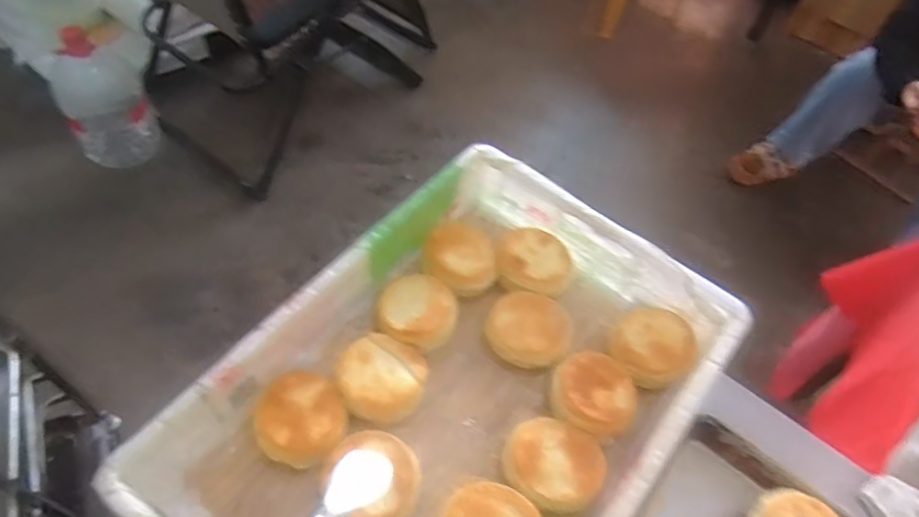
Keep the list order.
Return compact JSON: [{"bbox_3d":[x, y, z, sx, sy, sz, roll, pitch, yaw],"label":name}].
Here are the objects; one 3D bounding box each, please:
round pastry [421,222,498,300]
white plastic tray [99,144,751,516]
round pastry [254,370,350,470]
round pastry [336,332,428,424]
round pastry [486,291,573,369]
[{"bbox_3d":[0.002,0.003,0.817,0.098,0.048,0.077,30,60,15],"label":"round pastry"},{"bbox_3d":[0.004,0.165,0.699,0.406,0.132,0.594,35,61,18],"label":"white plastic tray"},{"bbox_3d":[-0.173,0.173,0.688,0.092,0.026,0.099,2,57,-3],"label":"round pastry"},{"bbox_3d":[-0.090,0.138,0.725,0.098,0.029,0.093,2,57,-3],"label":"round pastry"},{"bbox_3d":[0.084,0.086,0.765,0.102,0.043,0.083,22,58,11],"label":"round pastry"}]

